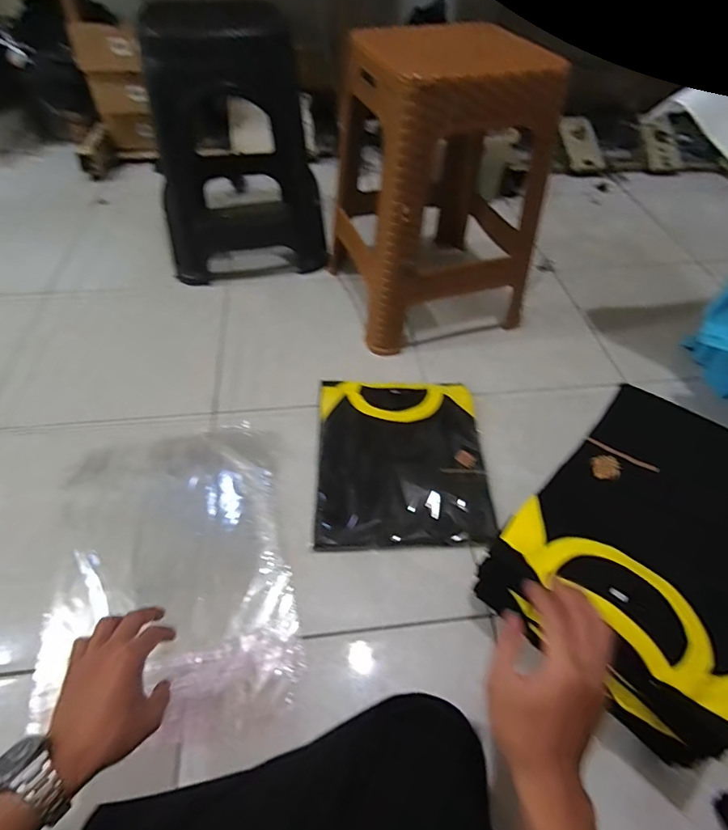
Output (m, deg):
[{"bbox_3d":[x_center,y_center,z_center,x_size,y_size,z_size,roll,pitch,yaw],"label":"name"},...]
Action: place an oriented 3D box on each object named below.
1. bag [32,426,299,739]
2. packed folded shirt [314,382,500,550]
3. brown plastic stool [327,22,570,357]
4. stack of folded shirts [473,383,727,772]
[{"bbox_3d":[-0.274,0.209,0.674,0.320,0.015,0.440,-9,53,-9],"label":"bag"},{"bbox_3d":[0.064,0.065,0.784,0.269,0.020,0.313,0,52,-1],"label":"packed folded shirt"},{"bbox_3d":[0.123,-0.426,0.897,0.326,0.451,0.342,-14,53,-13],"label":"brown plastic stool"},{"bbox_3d":[0.332,0.174,0.561,0.290,0.166,0.265,-37,62,-26],"label":"stack of folded shirts"}]

